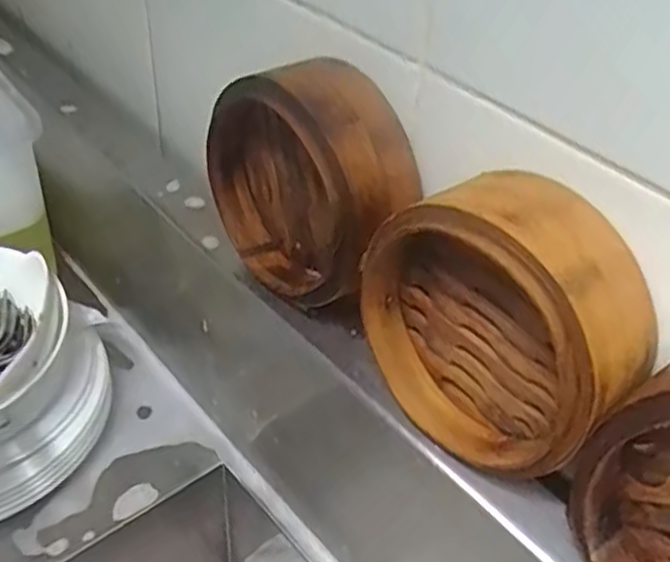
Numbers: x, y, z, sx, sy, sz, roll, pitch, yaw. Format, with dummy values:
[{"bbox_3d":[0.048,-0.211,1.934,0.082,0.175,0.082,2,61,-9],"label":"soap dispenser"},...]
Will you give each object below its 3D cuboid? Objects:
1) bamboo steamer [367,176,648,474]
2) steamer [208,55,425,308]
[{"bbox_3d":[0.079,0.021,0.366,0.063,0.139,0.148,-31,52,-34],"label":"bamboo steamer"},{"bbox_3d":[-0.015,-0.063,0.439,0.066,0.151,0.145,-24,48,-28],"label":"steamer"}]

